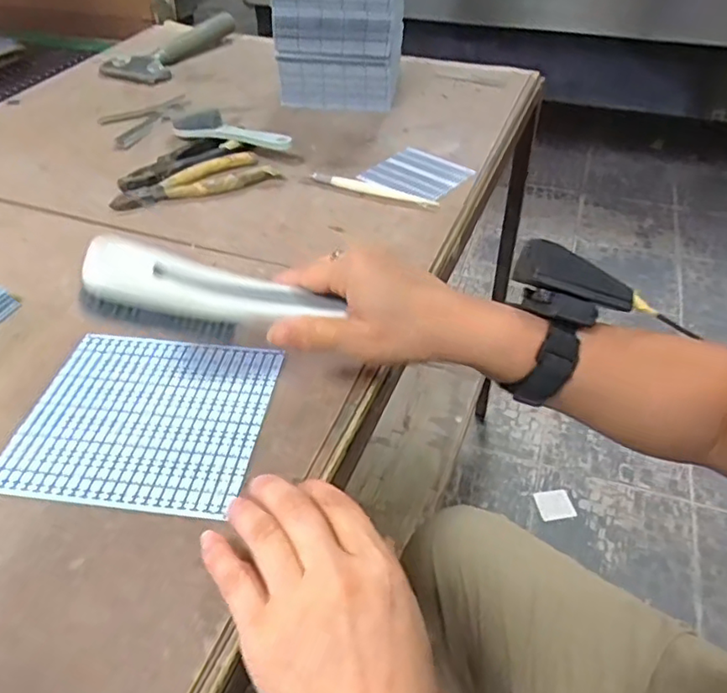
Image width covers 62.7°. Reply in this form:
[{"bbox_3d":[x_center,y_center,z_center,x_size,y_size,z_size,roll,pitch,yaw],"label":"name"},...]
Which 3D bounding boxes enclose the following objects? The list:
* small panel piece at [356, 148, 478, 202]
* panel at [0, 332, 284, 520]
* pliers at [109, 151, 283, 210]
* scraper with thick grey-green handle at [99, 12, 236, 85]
[{"bbox_3d":[0.056,-0.181,0.622,0.090,0.005,0.095,29,50,29],"label":"small panel piece"},{"bbox_3d":[-0.142,0.044,0.391,0.153,0.004,0.134,5,43,7],"label":"panel"},{"bbox_3d":[-0.172,-0.167,0.605,0.159,0.015,0.057,-22,46,-21],"label":"pliers"},{"bbox_3d":[-0.291,-0.454,0.900,0.114,0.038,0.214,16,45,18],"label":"scraper with thick grey-green handle"}]

